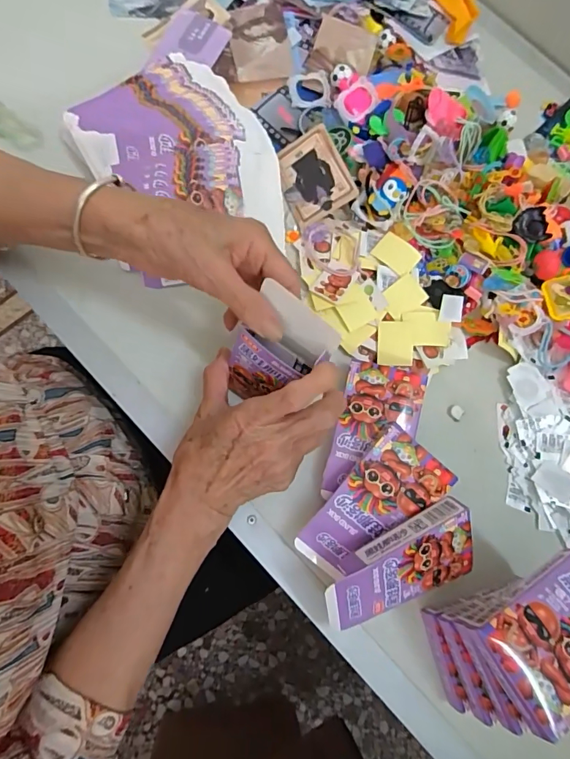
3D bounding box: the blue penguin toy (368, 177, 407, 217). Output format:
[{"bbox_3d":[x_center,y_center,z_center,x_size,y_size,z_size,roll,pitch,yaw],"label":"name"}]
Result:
[{"bbox_3d":[0.099,-0.174,0.406,0.039,0.011,0.022,-40,81,-9],"label":"blue penguin toy"}]

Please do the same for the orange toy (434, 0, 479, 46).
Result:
[{"bbox_3d":[0.194,-0.422,0.490,0.042,0.011,0.089,-11,78,-4],"label":"orange toy"}]

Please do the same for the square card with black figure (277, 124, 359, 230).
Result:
[{"bbox_3d":[0.027,-0.195,0.418,0.061,0.007,0.087,-27,77,17],"label":"square card with black figure"}]

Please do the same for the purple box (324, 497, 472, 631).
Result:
[{"bbox_3d":[0.083,0.139,0.316,0.117,0.018,0.061,-21,118,-13],"label":"purple box"}]

